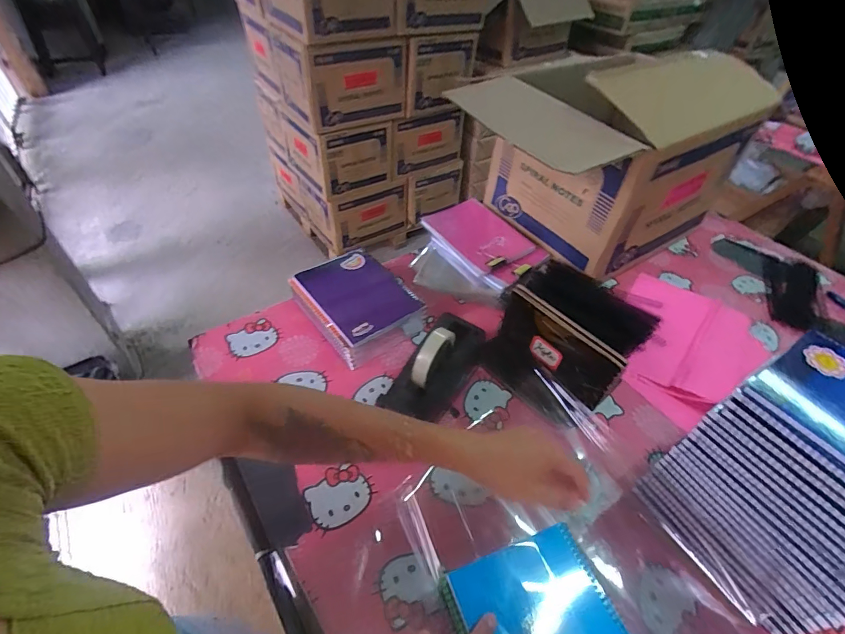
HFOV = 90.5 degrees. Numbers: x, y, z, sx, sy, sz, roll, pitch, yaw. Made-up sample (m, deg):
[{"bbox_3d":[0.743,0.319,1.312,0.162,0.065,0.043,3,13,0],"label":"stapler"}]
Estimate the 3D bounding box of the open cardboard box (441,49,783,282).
[{"bbox_3d":[0.393,-0.340,0.890,0.453,0.337,0.343,-25,53,-25],"label":"open cardboard box"}]

